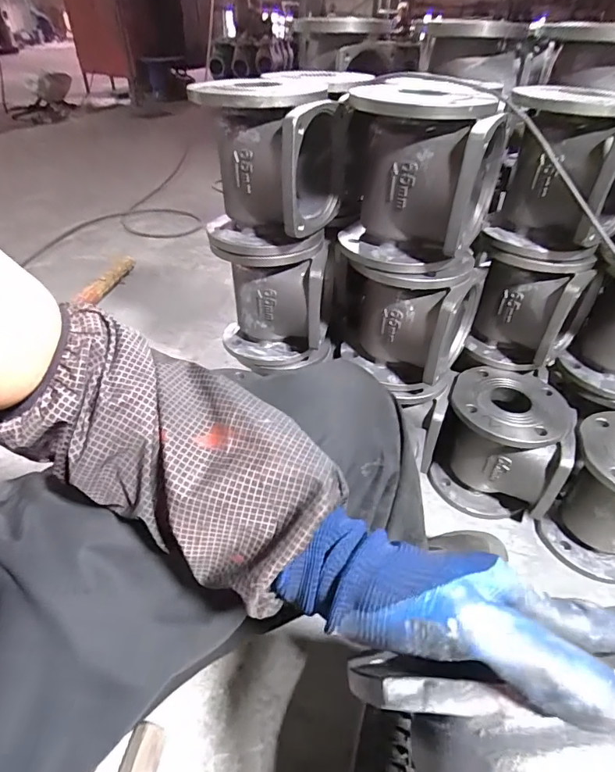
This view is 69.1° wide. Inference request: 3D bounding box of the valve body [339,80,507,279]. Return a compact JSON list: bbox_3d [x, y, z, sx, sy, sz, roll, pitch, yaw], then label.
[{"bbox_3d":[0.140,-0.266,0.589,0.197,0.184,0.161,14,41,15],"label":"valve body"}]

